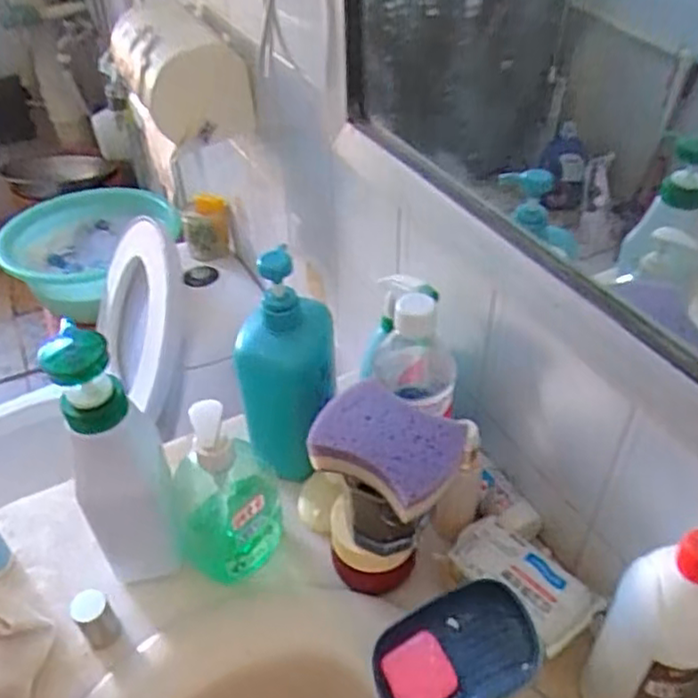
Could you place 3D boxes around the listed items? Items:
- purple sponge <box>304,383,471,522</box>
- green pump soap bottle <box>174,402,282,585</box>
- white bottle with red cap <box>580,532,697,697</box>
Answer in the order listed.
[{"bbox_3d":[0.027,0.068,0.470,0.104,0.034,0.068,24,48,26],"label":"purple sponge"},{"bbox_3d":[-0.103,0.117,0.540,0.085,0.174,0.061,-17,44,-16],"label":"green pump soap bottle"},{"bbox_3d":[0.192,0.187,0.421,0.059,0.202,0.051,24,48,26],"label":"white bottle with red cap"}]

